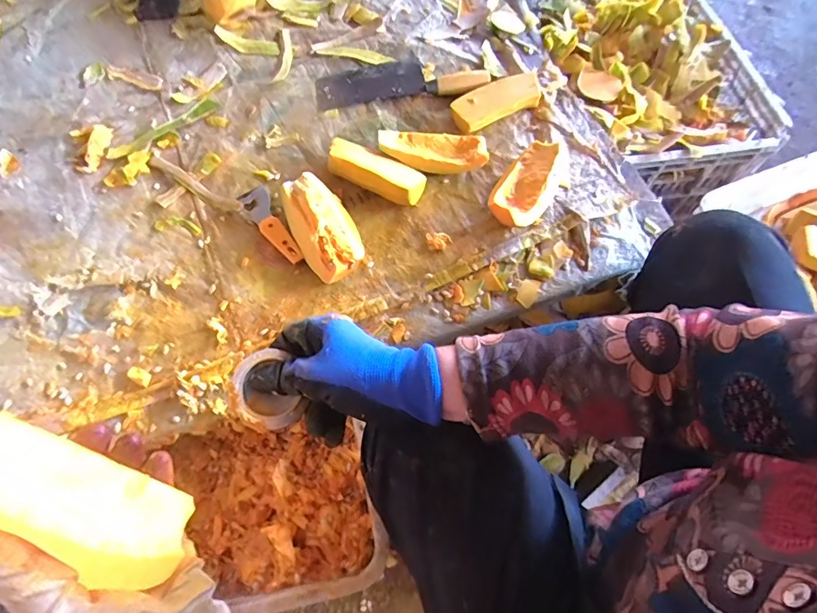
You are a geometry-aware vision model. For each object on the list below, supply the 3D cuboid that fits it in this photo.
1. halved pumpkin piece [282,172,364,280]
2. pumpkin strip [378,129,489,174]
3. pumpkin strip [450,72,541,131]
[{"bbox_3d":[-0.110,-0.102,0.599,0.078,0.048,0.149,-26,68,-12],"label":"halved pumpkin piece"},{"bbox_3d":[0.034,-0.224,0.665,0.154,0.033,0.058,10,65,4],"label":"pumpkin strip"},{"bbox_3d":[0.137,-0.311,0.703,0.143,0.032,0.064,-21,67,-10],"label":"pumpkin strip"}]

